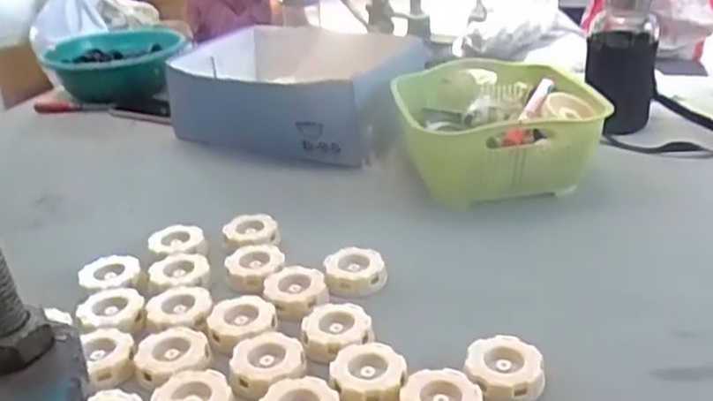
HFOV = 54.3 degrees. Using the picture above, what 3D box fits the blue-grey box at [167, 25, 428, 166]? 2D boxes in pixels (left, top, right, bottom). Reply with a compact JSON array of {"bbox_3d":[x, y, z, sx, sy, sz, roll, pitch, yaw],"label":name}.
[{"bbox_3d":[-0.107,-0.173,1.060,0.347,0.103,0.295,5,27,14],"label":"blue-grey box"}]

